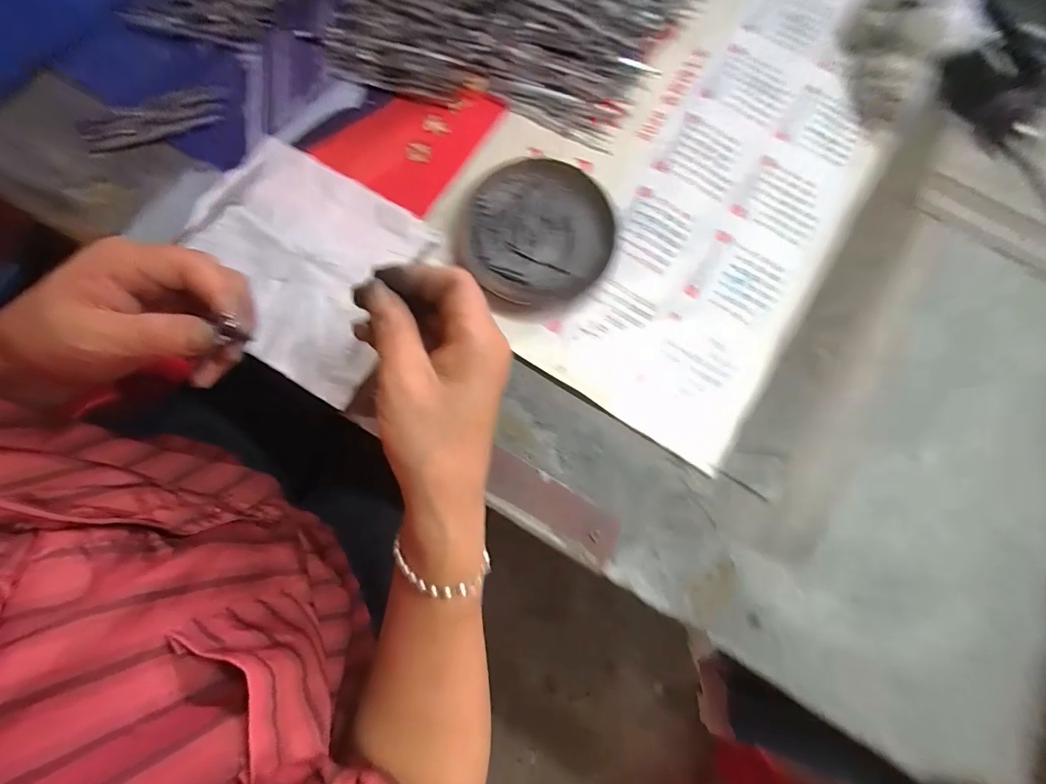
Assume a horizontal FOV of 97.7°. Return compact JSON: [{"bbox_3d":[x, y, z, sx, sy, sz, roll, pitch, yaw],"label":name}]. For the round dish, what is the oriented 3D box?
[{"bbox_3d":[0.010,-0.115,0.342,0.107,0.013,0.121,18,79,4],"label":"round dish"}]

